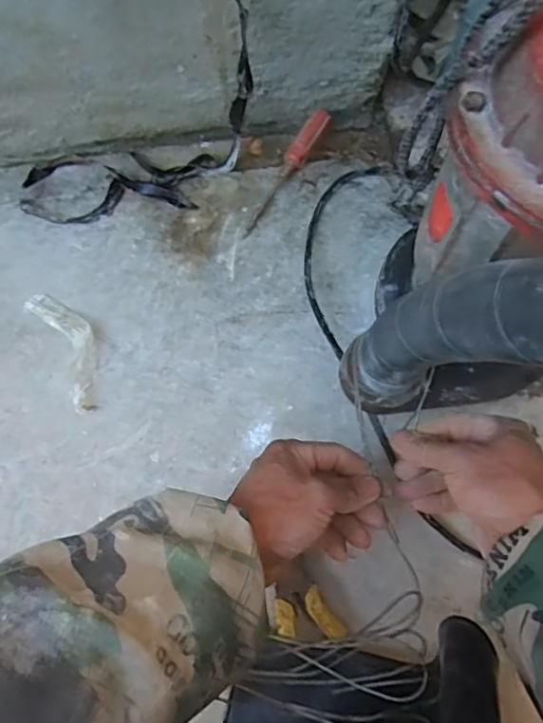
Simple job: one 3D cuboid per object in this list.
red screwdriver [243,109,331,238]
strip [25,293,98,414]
[{"bbox_3d":[0.015,-0.189,0.587,0.020,0.017,0.148,33,90,10],"label":"red screwdriver"},{"bbox_3d":[-0.188,-0.016,0.544,0.045,0.017,0.126,-30,76,-6],"label":"strip"}]

